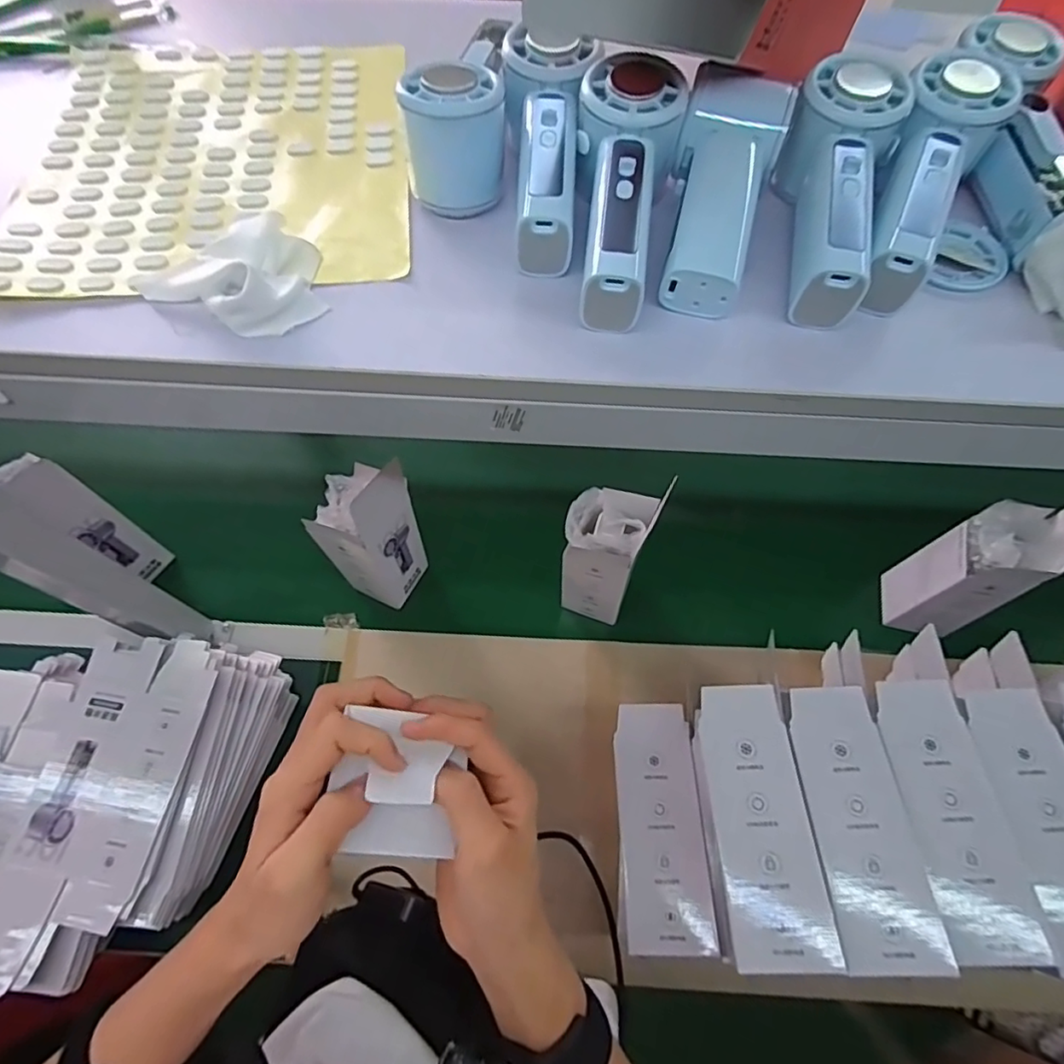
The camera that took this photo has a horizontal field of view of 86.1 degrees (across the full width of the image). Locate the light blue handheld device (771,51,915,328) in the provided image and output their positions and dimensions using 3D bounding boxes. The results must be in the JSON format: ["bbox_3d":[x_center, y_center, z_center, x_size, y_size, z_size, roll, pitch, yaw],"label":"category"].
[{"bbox_3d":[0.168,-0.183,0.319,0.055,0.054,0.154,10,75,5],"label":"light blue handheld device"}]

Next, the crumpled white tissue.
[{"bbox_3d":[-0.157,-0.139,0.306,0.084,0.029,0.077,-39,70,-18],"label":"crumpled white tissue"}]

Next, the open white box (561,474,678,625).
[{"bbox_3d":[0.079,0.029,0.640,0.085,0.219,0.074,20,65,9],"label":"open white box"}]

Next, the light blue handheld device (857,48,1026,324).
[{"bbox_3d":[0.218,-0.193,0.316,0.054,0.041,0.168,23,80,12],"label":"light blue handheld device"}]

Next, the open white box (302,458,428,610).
[{"bbox_3d":[-0.182,0.005,0.650,0.079,0.235,0.086,25,65,11],"label":"open white box"}]

